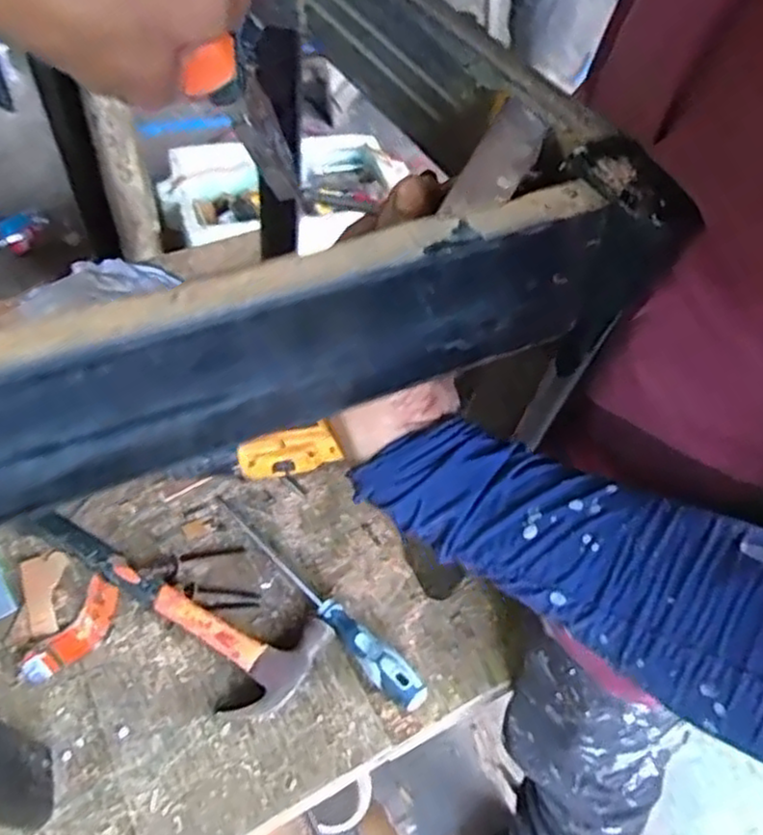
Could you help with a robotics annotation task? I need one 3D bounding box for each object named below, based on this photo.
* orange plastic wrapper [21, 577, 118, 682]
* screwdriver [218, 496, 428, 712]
[{"bbox_3d":[-0.247,0.173,0.581,0.037,0.014,0.090,26,55,15],"label":"orange plastic wrapper"},{"bbox_3d":[-0.055,0.145,0.611,0.027,0.029,0.254,-33,61,-26],"label":"screwdriver"}]

